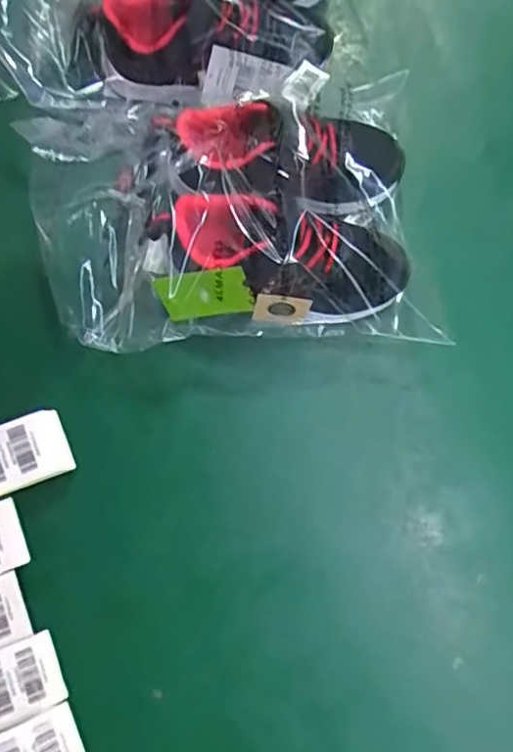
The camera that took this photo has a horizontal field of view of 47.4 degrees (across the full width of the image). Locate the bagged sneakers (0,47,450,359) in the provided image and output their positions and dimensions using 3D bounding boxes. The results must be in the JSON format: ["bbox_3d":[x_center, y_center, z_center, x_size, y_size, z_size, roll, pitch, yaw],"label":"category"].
[{"bbox_3d":[-0.022,-0.151,0.492,0.301,0.095,0.243,-2,78,-1],"label":"bagged sneakers"}]

